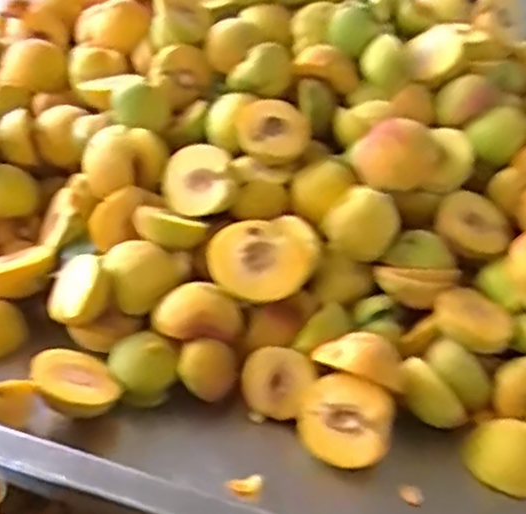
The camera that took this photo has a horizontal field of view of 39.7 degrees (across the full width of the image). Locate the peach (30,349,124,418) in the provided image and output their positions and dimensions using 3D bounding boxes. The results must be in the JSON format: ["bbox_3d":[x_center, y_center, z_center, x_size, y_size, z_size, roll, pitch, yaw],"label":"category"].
[{"bbox_3d":[-0.143,0.097,0.549,0.063,0.030,0.053,16,27,-19],"label":"peach"}]

